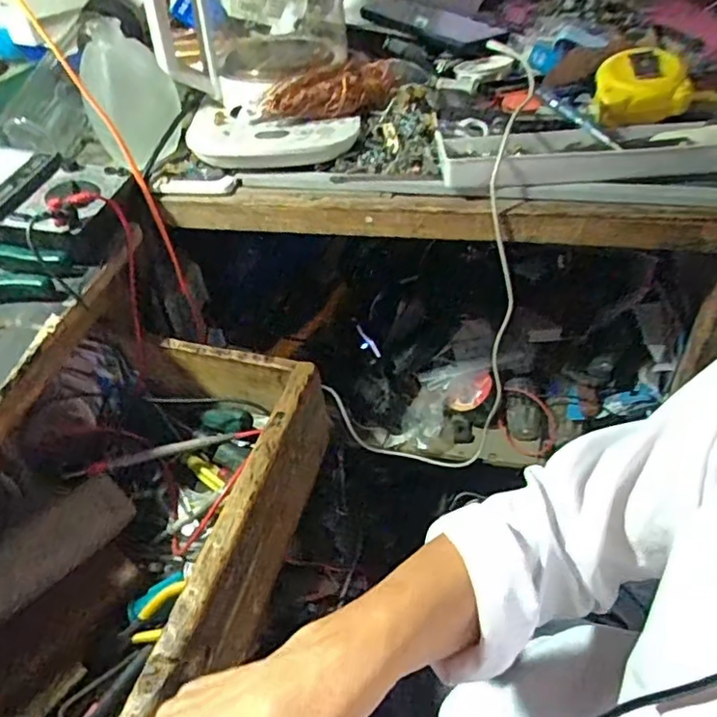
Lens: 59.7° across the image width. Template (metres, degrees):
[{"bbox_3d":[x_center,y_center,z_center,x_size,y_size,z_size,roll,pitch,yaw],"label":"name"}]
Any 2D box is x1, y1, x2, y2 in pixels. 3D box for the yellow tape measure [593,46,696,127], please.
[{"bbox_3d":[0.260,-0.249,0.570,0.082,0.042,0.080,11,47,16],"label":"yellow tape measure"}]

